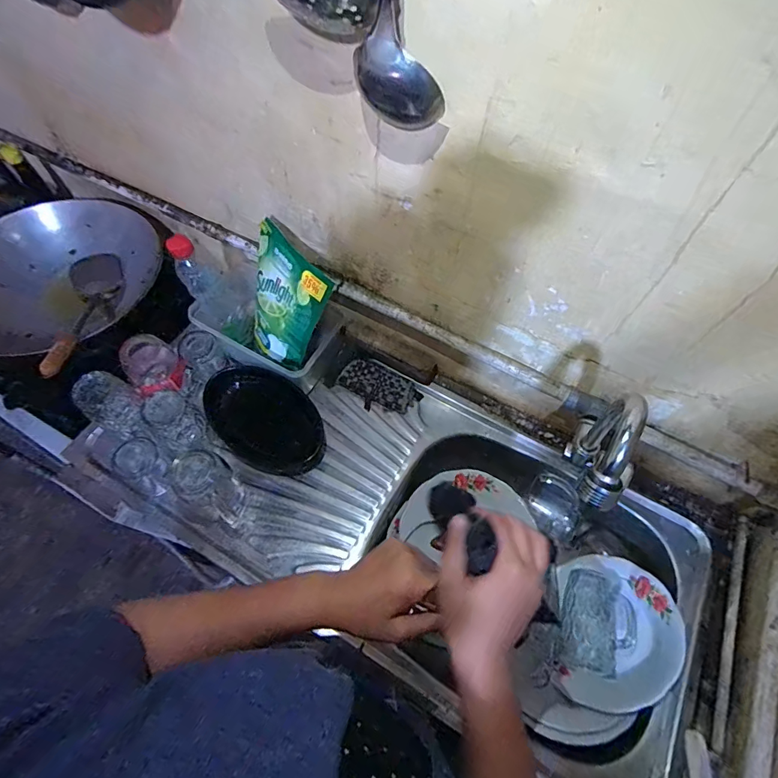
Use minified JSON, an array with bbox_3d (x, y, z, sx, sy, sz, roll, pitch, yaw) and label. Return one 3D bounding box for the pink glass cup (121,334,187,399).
[{"bbox_3d":[-0.375,-0.037,0.699,0.076,0.060,0.077,0,63,0],"label":"pink glass cup"}]

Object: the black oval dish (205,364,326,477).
[{"bbox_3d":[-0.204,0.052,0.742,0.218,0.027,0.143,40,72,4],"label":"black oval dish"}]

